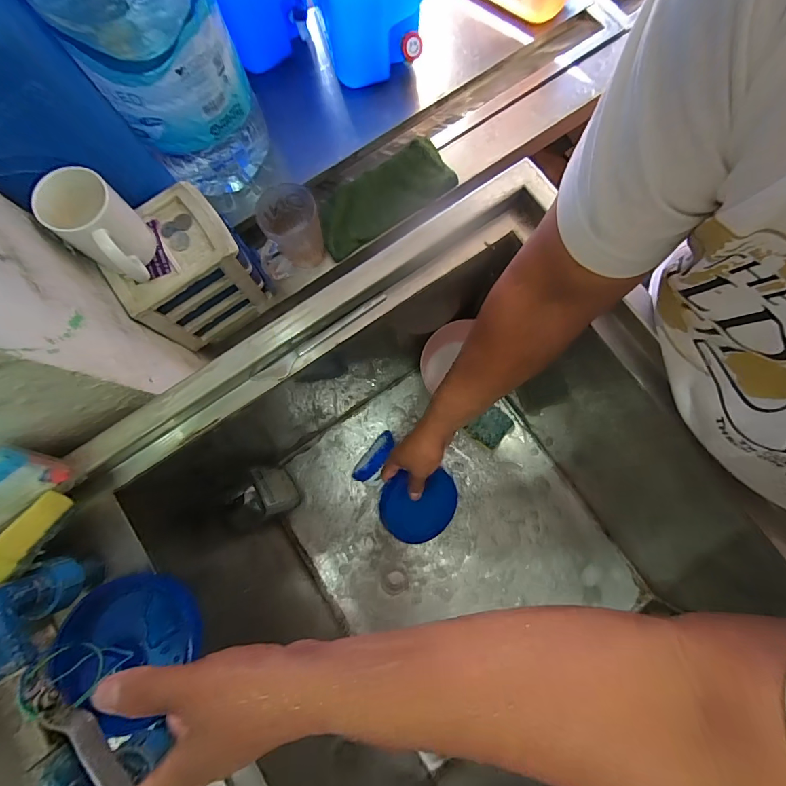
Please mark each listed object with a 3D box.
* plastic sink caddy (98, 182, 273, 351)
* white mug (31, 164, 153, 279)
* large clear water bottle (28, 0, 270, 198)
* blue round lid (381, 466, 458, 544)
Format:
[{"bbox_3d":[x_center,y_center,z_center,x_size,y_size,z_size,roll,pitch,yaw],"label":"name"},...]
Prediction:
[{"bbox_3d":[-0.307,-0.184,0.583,0.166,0.160,0.140,-36,81,-5],"label":"plastic sink caddy"},{"bbox_3d":[-0.342,-0.197,0.454,0.091,0.103,0.080,37,82,7],"label":"white mug"},{"bbox_3d":[-0.304,-0.459,0.493,0.173,0.425,0.144,-18,80,-2],"label":"large clear water bottle"},{"bbox_3d":[0.039,0.172,0.570,0.114,0.011,0.104,-1,97,-9],"label":"blue round lid"}]

